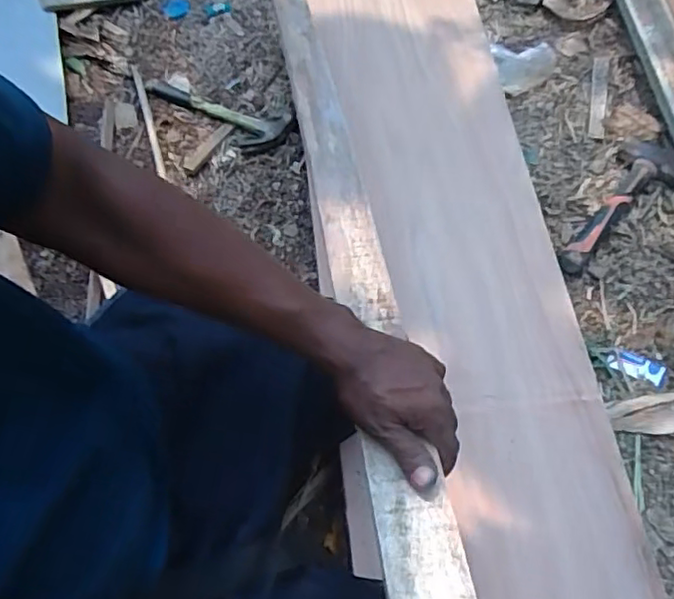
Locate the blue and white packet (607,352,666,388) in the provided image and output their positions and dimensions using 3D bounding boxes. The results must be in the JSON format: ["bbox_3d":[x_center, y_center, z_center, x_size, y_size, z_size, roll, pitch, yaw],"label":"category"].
[{"bbox_3d":[0.399,0.090,0.823,0.073,0.004,0.032,20,68,11],"label":"blue and white packet"}]

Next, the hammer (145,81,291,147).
[{"bbox_3d":[-0.220,-0.320,1.064,0.281,0.031,0.089,19,68,11],"label":"hammer"}]

